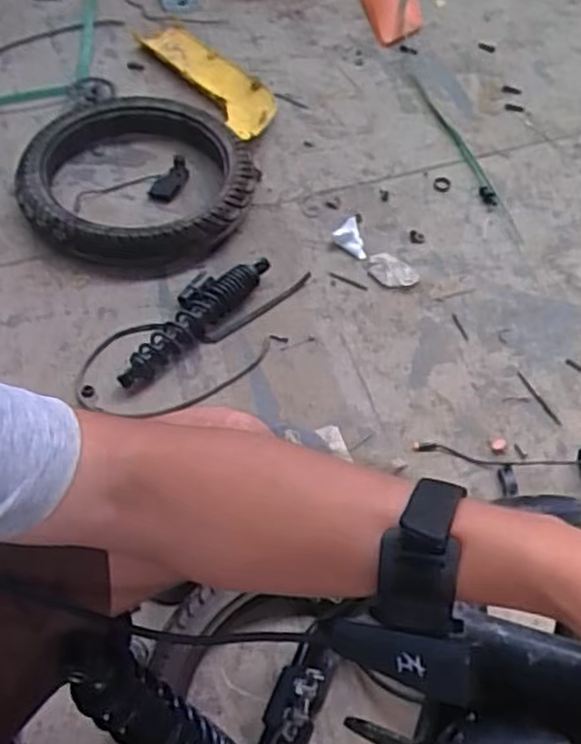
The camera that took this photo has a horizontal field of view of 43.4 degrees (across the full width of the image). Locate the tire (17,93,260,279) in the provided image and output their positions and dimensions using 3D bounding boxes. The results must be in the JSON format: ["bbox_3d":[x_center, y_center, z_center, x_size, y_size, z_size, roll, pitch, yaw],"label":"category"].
[{"bbox_3d":[-0.230,-0.312,1.165,0.338,0.085,0.360,1,56,-2],"label":"tire"}]

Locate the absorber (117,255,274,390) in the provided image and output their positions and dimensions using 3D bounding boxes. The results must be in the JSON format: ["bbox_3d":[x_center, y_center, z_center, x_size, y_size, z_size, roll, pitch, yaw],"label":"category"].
[{"bbox_3d":[-0.142,-0.080,1.037,0.066,0.044,0.265,36,62,20],"label":"absorber"}]

